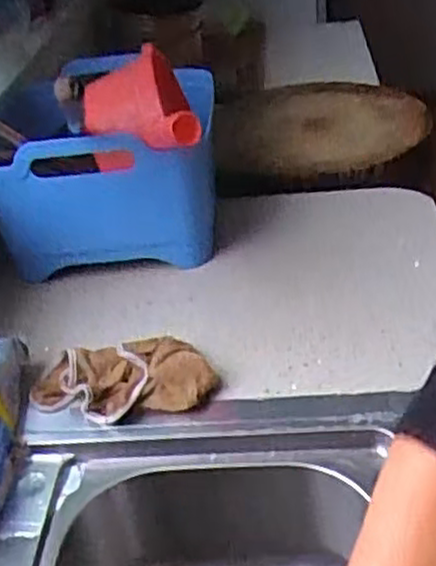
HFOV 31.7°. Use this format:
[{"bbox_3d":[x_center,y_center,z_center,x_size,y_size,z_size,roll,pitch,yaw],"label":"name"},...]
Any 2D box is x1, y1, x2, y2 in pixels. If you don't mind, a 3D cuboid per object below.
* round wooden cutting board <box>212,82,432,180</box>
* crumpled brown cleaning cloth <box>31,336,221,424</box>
[{"bbox_3d":[0.166,-0.275,1.266,0.355,0.043,0.319,-6,40,0],"label":"round wooden cutting board"},{"bbox_3d":[-0.099,0.095,0.797,0.187,0.032,0.094,-6,34,-1],"label":"crumpled brown cleaning cloth"}]

